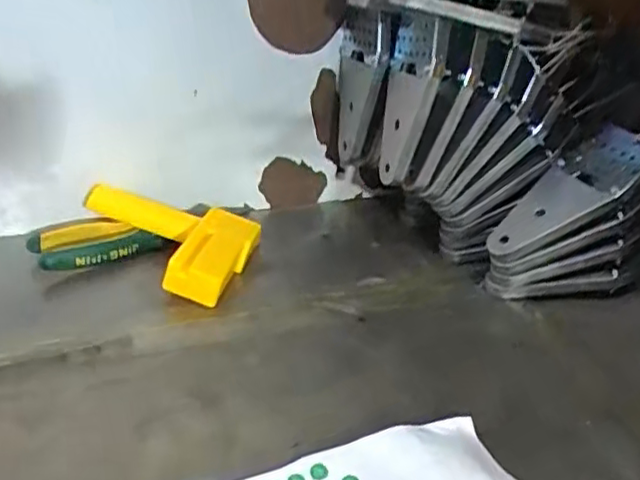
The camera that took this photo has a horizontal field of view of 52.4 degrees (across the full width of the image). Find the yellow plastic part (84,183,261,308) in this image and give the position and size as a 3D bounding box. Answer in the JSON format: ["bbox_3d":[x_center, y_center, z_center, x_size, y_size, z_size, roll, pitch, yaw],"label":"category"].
[{"bbox_3d":[-0.133,0.003,0.540,0.155,0.042,0.107,7,29,10],"label":"yellow plastic part"}]

